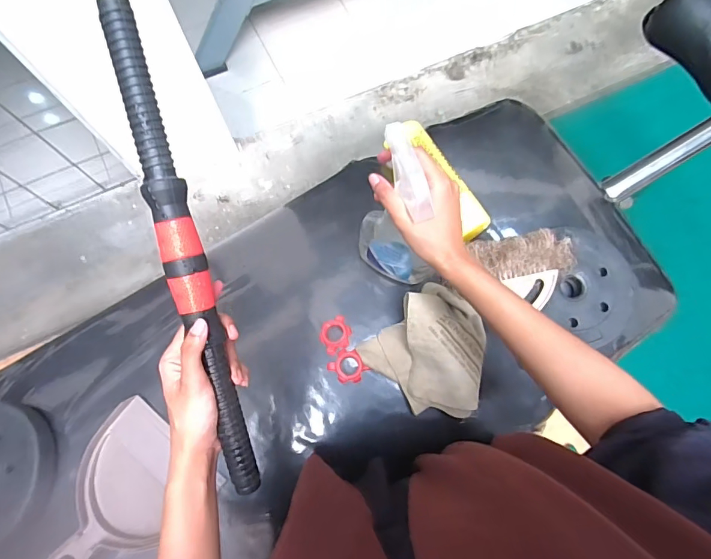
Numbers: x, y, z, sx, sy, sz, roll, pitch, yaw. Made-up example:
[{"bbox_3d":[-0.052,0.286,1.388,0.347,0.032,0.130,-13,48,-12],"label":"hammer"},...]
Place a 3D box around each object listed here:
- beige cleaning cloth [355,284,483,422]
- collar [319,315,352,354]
[{"bbox_3d":[0.100,0.089,0.521,0.147,0.059,0.133,44,77,10],"label":"beige cleaning cloth"},{"bbox_3d":[-0.024,0.068,0.535,0.040,0.021,0.037,-32,77,-10],"label":"collar"}]

